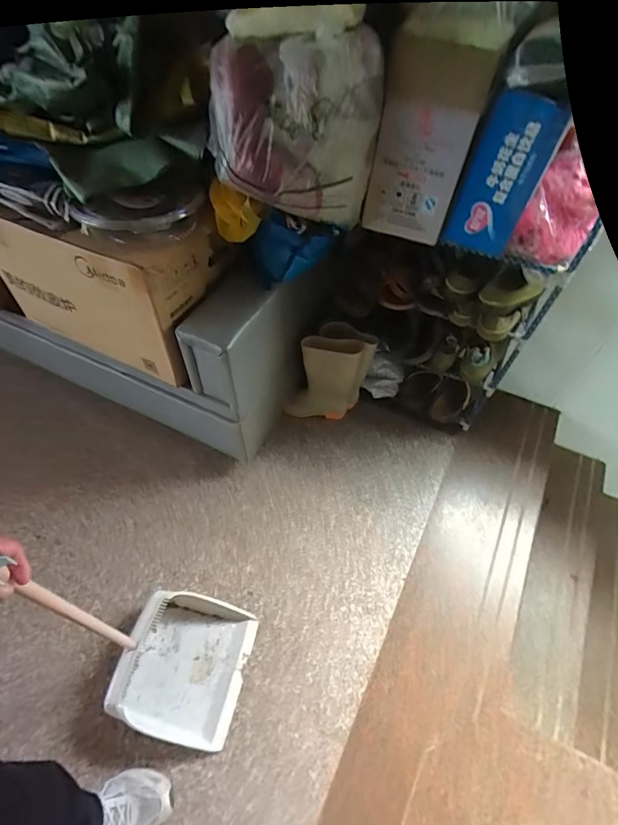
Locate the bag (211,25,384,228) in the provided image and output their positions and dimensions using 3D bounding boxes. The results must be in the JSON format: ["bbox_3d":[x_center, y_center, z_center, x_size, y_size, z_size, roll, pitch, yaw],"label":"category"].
[{"bbox_3d":[-0.024,-0.498,0.779,0.290,0.273,0.150,-2,55,-4],"label":"bag"}]

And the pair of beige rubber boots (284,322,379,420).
[{"bbox_3d":[0.054,-0.112,1.299,0.238,0.313,0.110,-3,55,-5],"label":"pair of beige rubber boots"}]

